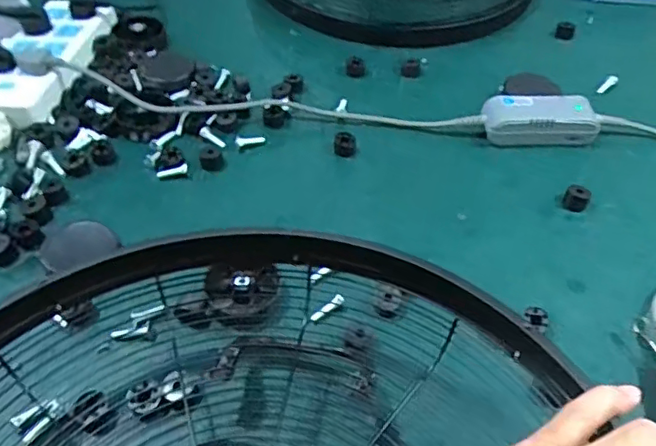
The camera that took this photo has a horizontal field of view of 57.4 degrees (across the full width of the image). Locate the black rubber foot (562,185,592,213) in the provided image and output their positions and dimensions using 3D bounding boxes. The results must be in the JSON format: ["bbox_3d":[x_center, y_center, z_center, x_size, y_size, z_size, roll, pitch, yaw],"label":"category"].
[{"bbox_3d":[0.260,-0.027,0.625,0.024,0.019,0.022,21,52,18],"label":"black rubber foot"}]

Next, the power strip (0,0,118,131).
[{"bbox_3d":[-0.345,-0.197,0.716,0.100,0.033,0.230,9,49,9],"label":"power strip"}]

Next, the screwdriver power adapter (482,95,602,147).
[{"bbox_3d":[0.242,-0.116,0.681,0.127,0.037,0.058,-3,49,-2],"label":"screwdriver power adapter"}]

